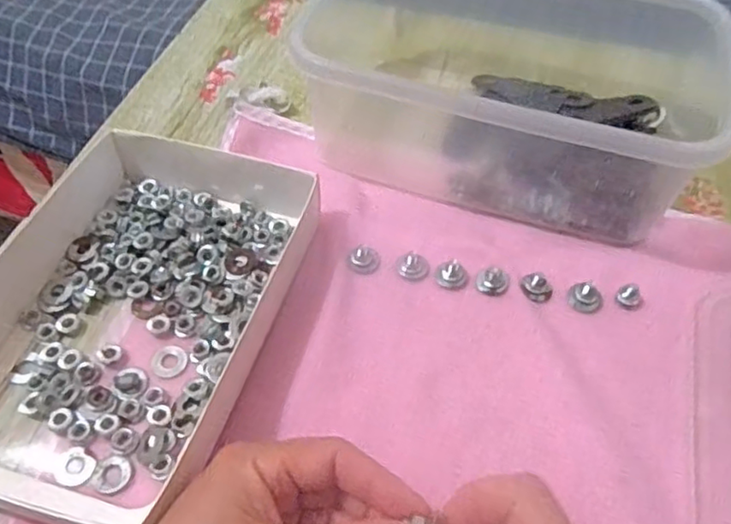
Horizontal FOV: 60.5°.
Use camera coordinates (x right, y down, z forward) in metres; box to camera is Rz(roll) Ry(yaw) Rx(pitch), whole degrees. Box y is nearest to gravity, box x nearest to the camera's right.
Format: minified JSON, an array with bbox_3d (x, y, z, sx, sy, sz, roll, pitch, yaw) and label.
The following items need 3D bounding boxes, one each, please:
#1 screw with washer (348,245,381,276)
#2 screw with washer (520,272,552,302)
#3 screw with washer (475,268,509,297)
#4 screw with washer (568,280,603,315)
[{"bbox_3d":[-0.001,-0.001,0.360,0.018,0.006,0.017,-1,53,1],"label":"screw with washer"},{"bbox_3d":[0.095,0.013,0.346,0.016,0.006,0.017,-1,53,1],"label":"screw with washer"},{"bbox_3d":[0.070,0.011,0.348,0.015,0.008,0.017,-30,58,-19],"label":"screw with washer"},{"bbox_3d":[0.120,0.019,0.340,0.018,0.008,0.016,15,55,13],"label":"screw with washer"}]

